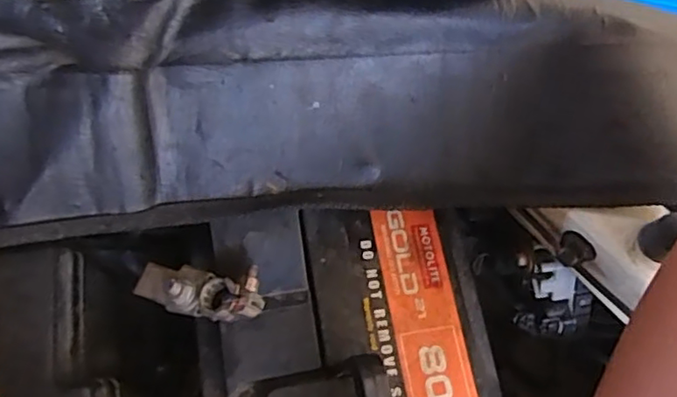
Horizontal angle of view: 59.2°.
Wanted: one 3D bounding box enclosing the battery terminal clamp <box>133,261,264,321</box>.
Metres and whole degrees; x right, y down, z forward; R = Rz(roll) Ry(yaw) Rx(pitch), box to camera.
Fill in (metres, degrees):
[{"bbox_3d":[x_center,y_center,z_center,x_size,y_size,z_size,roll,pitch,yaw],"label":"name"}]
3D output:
[{"bbox_3d":[-0.077,0.050,0.331,0.081,0.023,0.028,4,68,24],"label":"battery terminal clamp"}]

